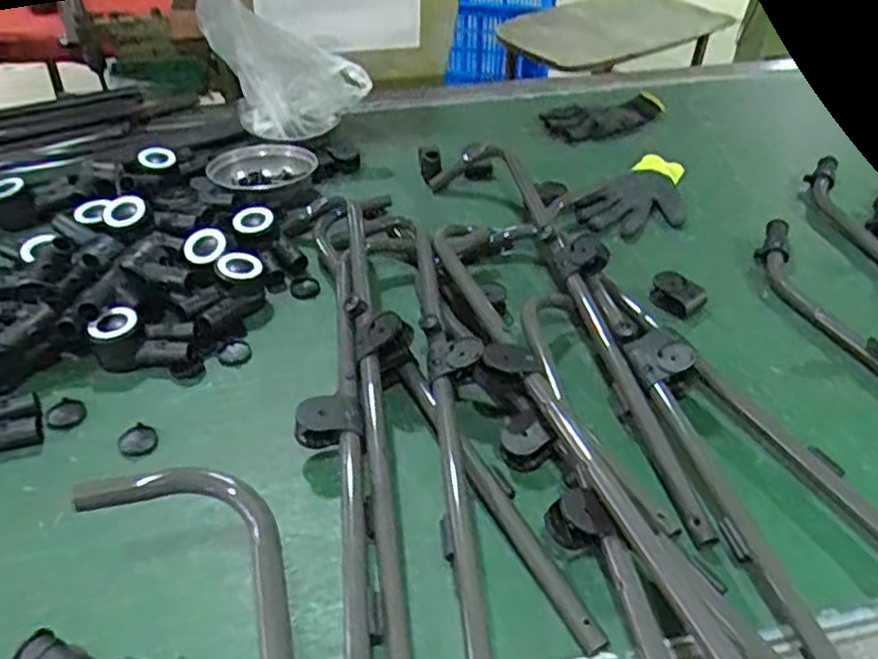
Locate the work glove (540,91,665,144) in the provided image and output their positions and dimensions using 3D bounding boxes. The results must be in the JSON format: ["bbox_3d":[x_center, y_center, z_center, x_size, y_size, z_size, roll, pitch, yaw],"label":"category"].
[{"bbox_3d":[0.283,-0.362,1.241,0.242,0.020,0.119,-17,45,-21],"label":"work glove"}]

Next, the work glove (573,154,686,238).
[{"bbox_3d":[0.296,-0.189,1.030,0.123,0.018,0.203,30,49,30],"label":"work glove"}]

